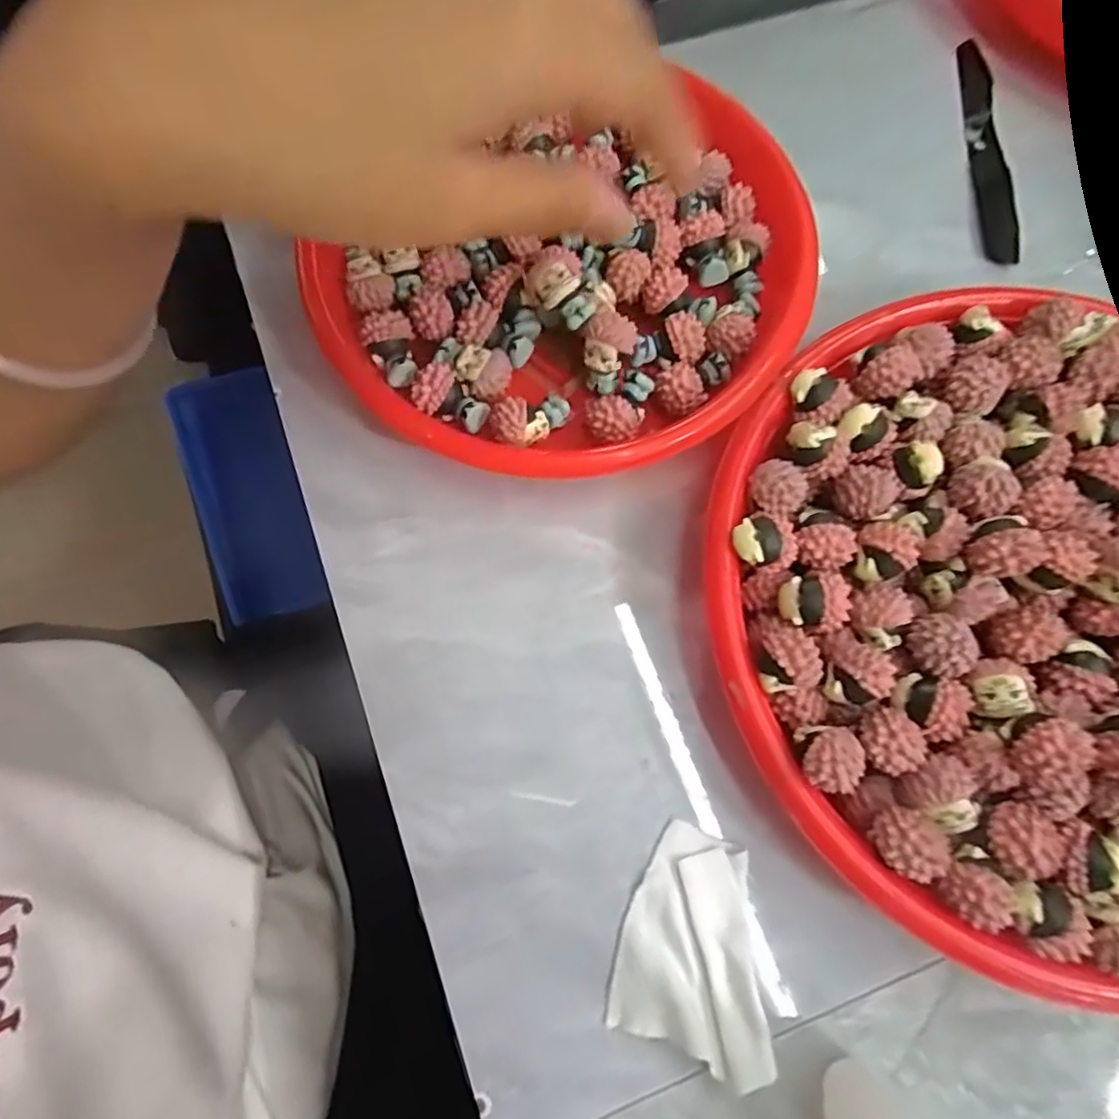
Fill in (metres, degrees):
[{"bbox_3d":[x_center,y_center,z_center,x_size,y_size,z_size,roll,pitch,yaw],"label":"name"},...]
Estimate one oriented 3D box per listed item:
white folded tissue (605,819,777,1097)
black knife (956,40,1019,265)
[{"bbox_3d":[0.044,0.121,0.198,0.047,0.012,0.062,16,74,3],"label":"white folded tissue"},{"bbox_3d":[0.201,-0.193,0.295,0.017,0.004,0.132,5,73,0],"label":"black knife"}]

